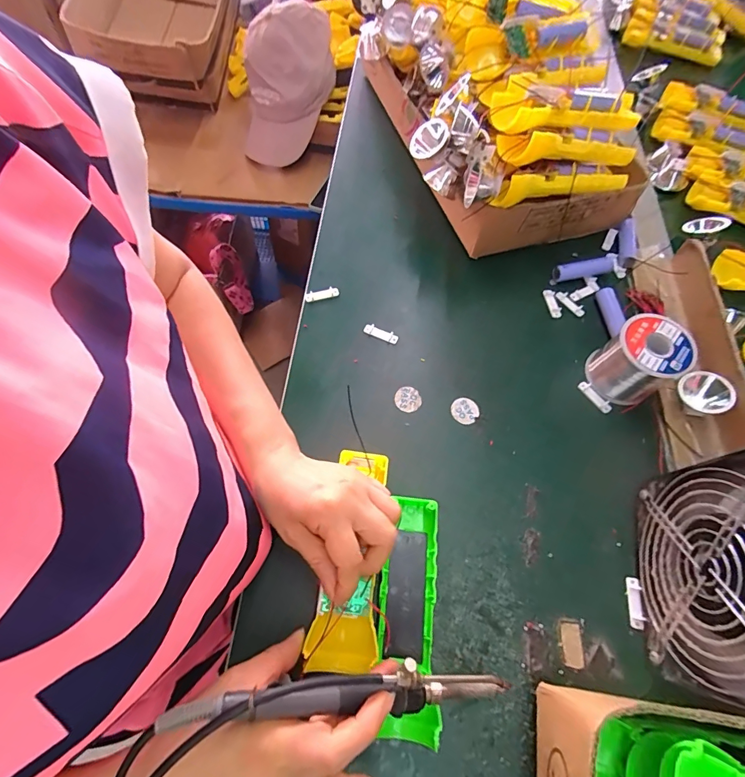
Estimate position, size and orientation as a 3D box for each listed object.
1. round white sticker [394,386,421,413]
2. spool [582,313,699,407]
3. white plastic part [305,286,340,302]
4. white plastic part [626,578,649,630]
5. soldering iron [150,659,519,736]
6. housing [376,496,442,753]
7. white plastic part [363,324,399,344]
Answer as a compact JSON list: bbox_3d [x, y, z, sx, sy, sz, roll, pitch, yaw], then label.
[{"bbox_3d":[0.035,0.010,0.400,0.025,0.004,0.027,1,64,-3],"label":"round white sticker"},{"bbox_3d":[0.260,-0.028,0.396,0.062,0.066,0.064,1,64,-3],"label":"spool"},{"bbox_3d":[-0.056,-0.105,0.450,0.038,0.008,0.010,-14,65,-8],"label":"white plastic part"},{"bbox_3d":[0.213,0.174,0.327,0.009,0.005,0.036,9,64,1],"label":"white plastic part"},{"bbox_3d":[-0.008,0.173,0.229,0.198,0.024,0.028,11,62,-19],"label":"soldering iron"},{"bbox_3d":[0.027,0.169,0.311,0.043,0.026,0.162,5,60,1],"label":"housing"},{"bbox_3d":[0.009,-0.059,0.431,0.037,0.004,0.013,24,65,8],"label":"white plastic part"}]

